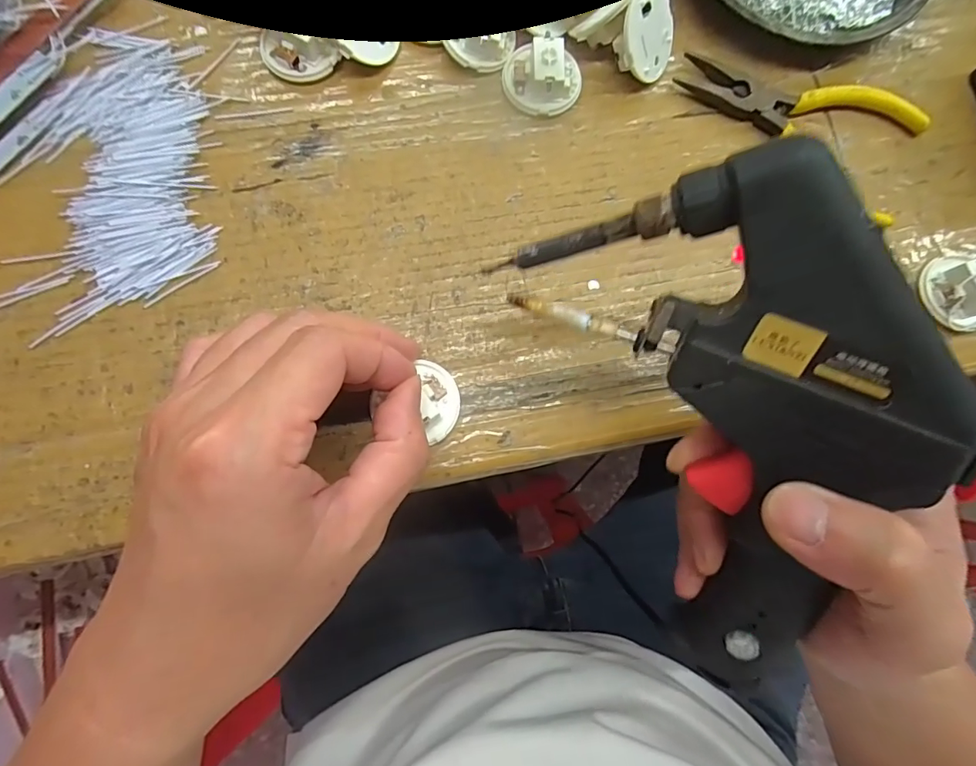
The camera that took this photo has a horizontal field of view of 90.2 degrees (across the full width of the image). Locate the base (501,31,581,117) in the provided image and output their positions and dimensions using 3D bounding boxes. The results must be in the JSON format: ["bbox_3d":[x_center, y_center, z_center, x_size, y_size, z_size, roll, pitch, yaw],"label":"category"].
[{"bbox_3d":[0.026,-0.148,0.234,0.038,0.017,0.031,15,82,-1],"label":"base"}]

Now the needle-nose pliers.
[{"bbox_3d":[0.155,-0.130,0.240,0.125,0.011,0.053,23,82,0],"label":"needle-nose pliers"}]

